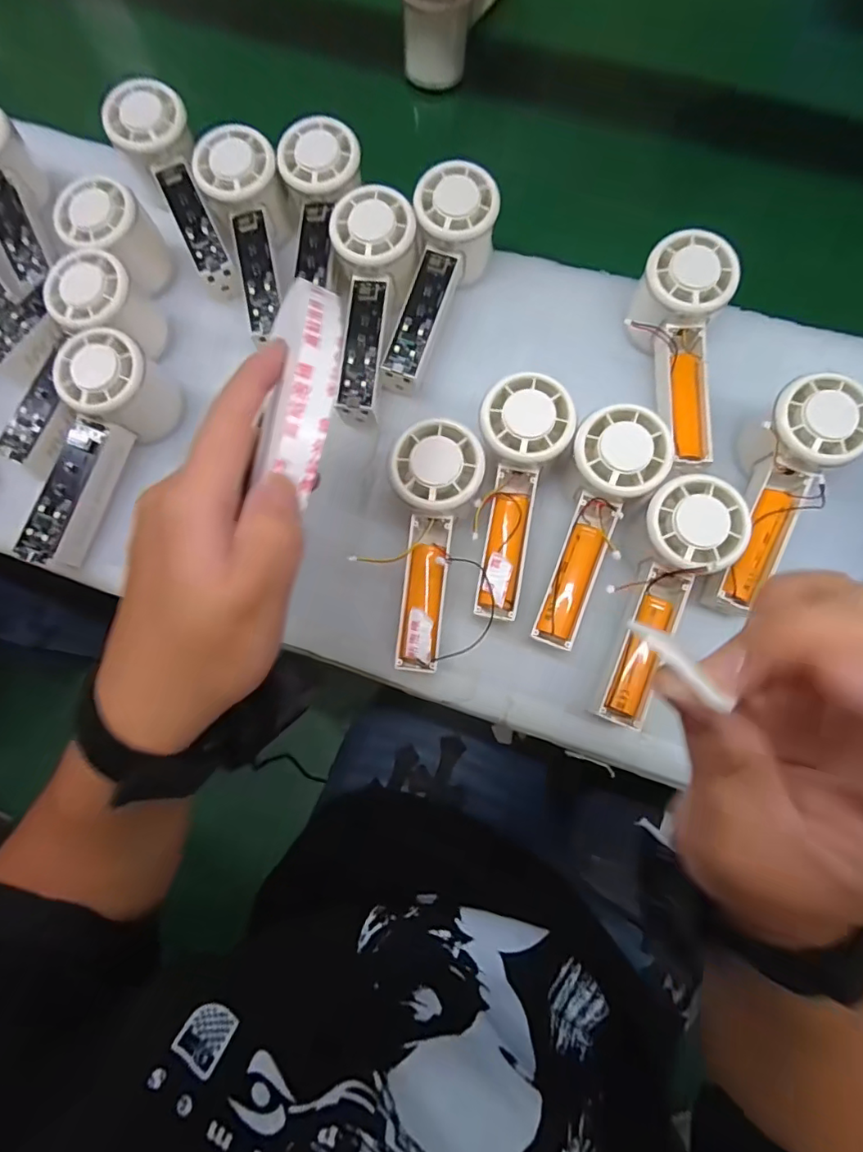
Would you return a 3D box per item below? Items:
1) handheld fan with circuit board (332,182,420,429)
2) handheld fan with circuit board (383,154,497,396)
[{"bbox_3d":[-0.045,-0.184,0.373,0.053,0.028,0.156,8,89,3],"label":"handheld fan with circuit board"},{"bbox_3d":[0.004,-0.212,0.388,0.057,0.049,0.149,20,90,6],"label":"handheld fan with circuit board"}]

